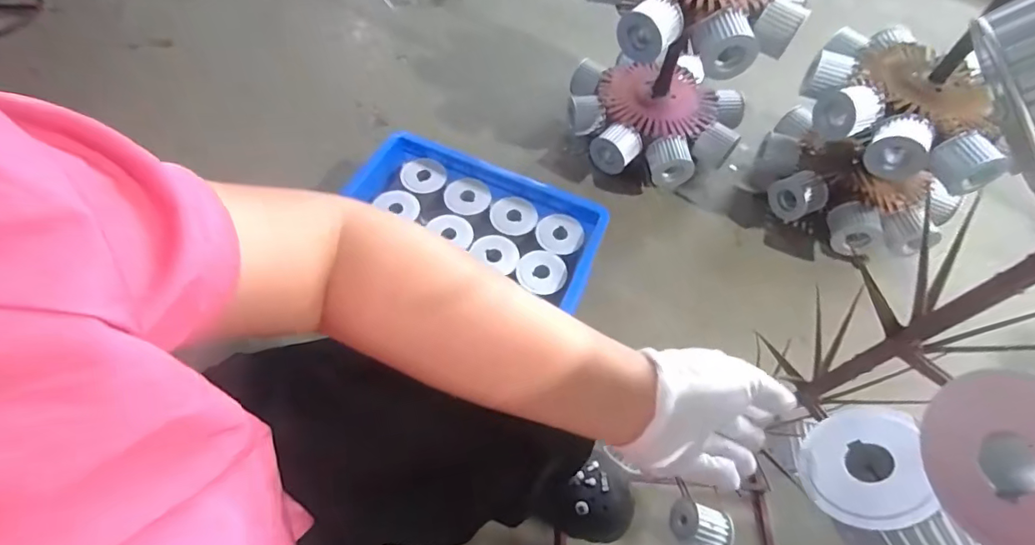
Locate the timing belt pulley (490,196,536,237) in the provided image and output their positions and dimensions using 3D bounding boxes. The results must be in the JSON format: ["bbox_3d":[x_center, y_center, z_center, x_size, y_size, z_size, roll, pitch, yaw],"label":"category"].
[{"bbox_3d":[-0.005,-0.097,0.831,0.077,0.025,0.074,4,59,-1],"label":"timing belt pulley"}]

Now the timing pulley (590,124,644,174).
[{"bbox_3d":[0.187,-0.237,0.949,0.083,0.073,0.058,29,61,13],"label":"timing pulley"}]

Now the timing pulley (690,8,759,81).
[{"bbox_3d":[0.302,-0.330,0.735,0.082,0.083,0.055,-1,59,-4],"label":"timing pulley"}]

